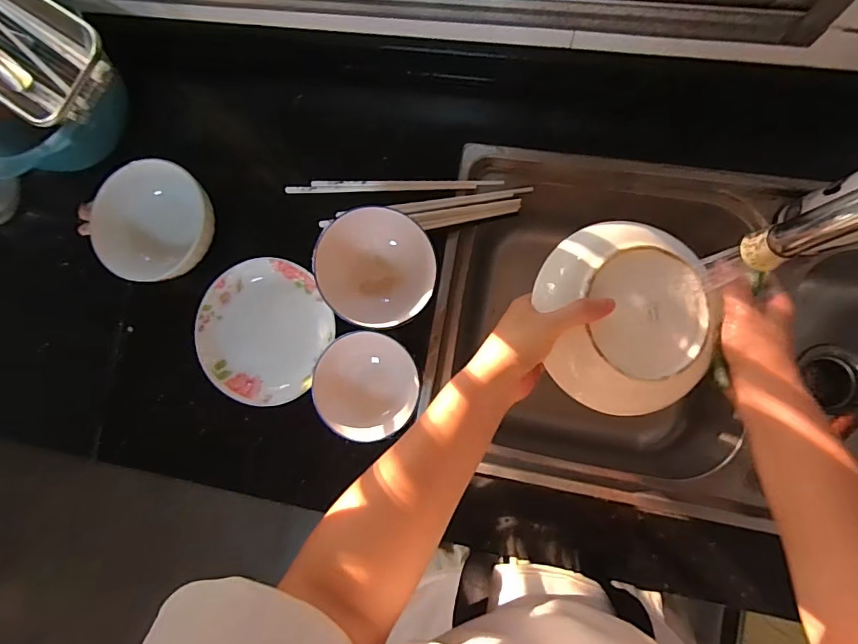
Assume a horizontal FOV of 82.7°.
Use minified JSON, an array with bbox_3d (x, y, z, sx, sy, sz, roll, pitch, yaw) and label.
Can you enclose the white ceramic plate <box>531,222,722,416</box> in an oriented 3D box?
[{"bbox_3d":[0.170,-0.005,0.437,0.143,0.053,0.169,-24,90,-9],"label":"white ceramic plate"}]

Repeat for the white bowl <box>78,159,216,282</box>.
[{"bbox_3d":[-0.342,-0.124,0.614,0.151,0.043,0.147,-43,82,3],"label":"white bowl"}]

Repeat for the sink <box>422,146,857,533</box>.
[{"bbox_3d":[0.389,0.038,0.657,0.731,0.246,0.392,11,88,9],"label":"sink"}]

